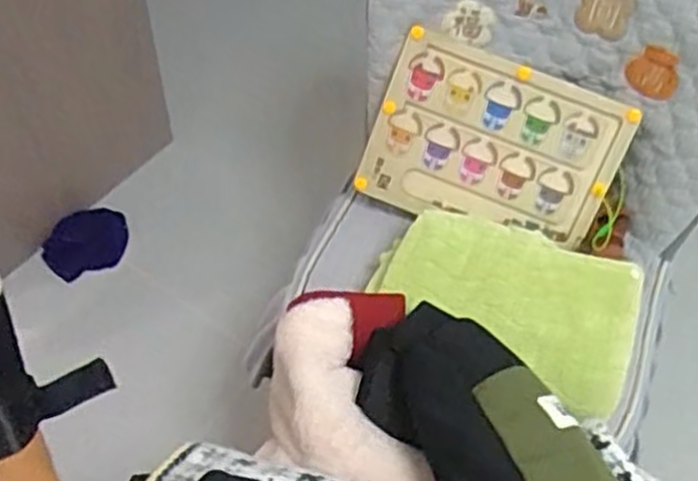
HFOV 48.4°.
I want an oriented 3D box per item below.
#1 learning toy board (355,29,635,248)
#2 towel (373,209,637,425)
[{"bbox_3d":[0.176,-0.111,0.962,0.291,0.211,0.011,22,16,5],"label":"learning toy board"},{"bbox_3d":[0.174,0.061,0.867,0.287,0.046,0.167,21,56,12],"label":"towel"}]

